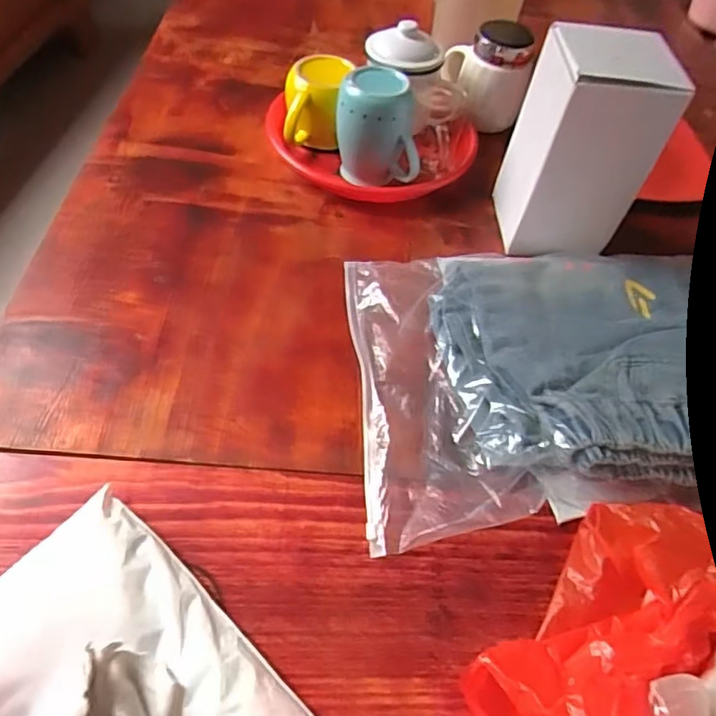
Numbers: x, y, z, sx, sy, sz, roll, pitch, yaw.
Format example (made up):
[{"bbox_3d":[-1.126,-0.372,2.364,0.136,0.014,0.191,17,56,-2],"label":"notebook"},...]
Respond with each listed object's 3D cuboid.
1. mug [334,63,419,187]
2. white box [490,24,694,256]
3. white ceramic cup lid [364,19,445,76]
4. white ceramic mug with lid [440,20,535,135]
[{"bbox_3d":[0.023,-0.259,0.649,0.097,0.113,0.067,6,54,-1],"label":"mug"},{"bbox_3d":[0.218,-0.210,0.581,0.117,0.189,0.120,3,55,-3],"label":"white box"},{"bbox_3d":[0.059,-0.364,0.673,0.082,0.033,0.085,3,53,-4],"label":"white ceramic cup lid"},{"bbox_3d":[0.162,-0.368,0.738,0.101,0.102,0.086,9,54,1],"label":"white ceramic mug with lid"}]

